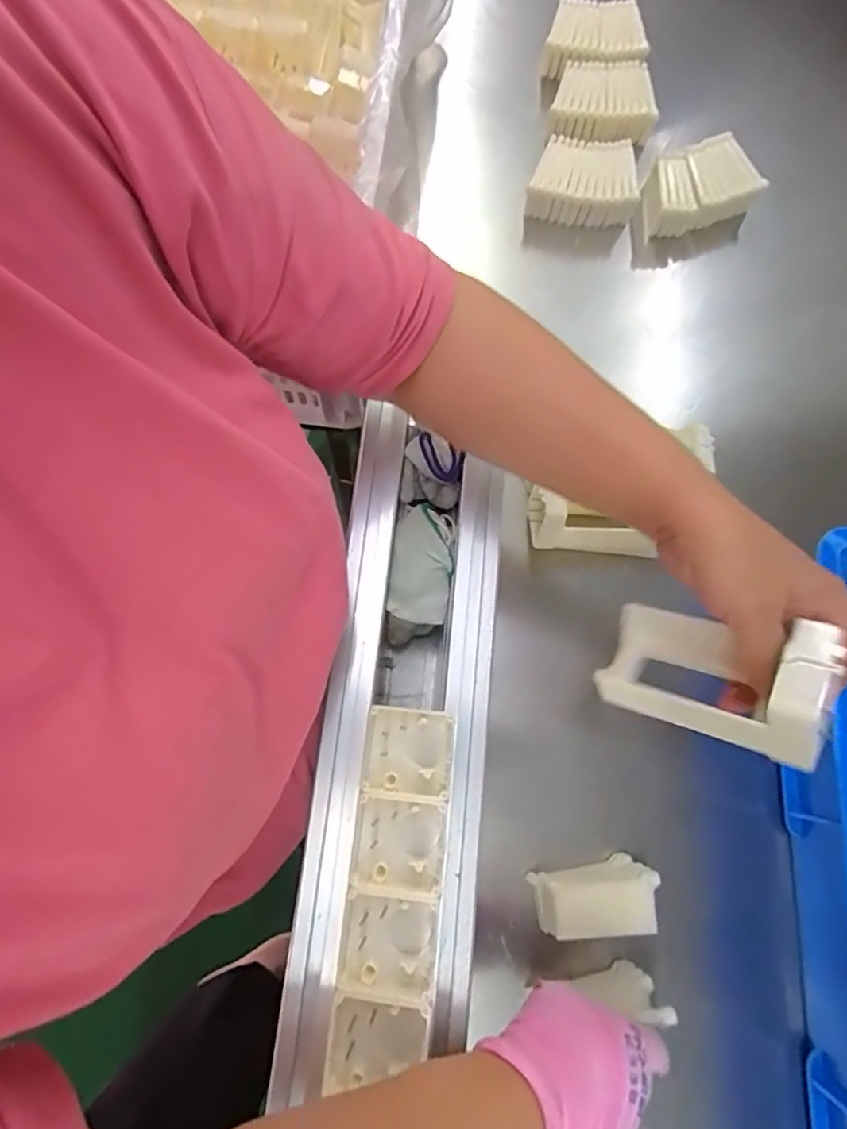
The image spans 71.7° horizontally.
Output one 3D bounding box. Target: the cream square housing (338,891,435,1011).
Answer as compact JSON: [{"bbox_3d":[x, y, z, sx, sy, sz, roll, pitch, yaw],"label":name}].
[{"bbox_3d":[-0.020,0.211,0.324,0.049,0.013,0.051,7,75,0],"label":"cream square housing"}]

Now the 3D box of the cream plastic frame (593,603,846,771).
[{"bbox_3d":[0.143,0.059,0.294,0.050,0.111,0.057,43,75,-26],"label":"cream plastic frame"}]

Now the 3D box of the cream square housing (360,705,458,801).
[{"bbox_3d":[-0.009,0.113,0.353,0.049,0.019,0.048,6,75,-1],"label":"cream square housing"}]

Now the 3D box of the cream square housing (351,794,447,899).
[{"bbox_3d":[-0.014,0.162,0.340,0.048,0.017,0.048,7,75,0],"label":"cream square housing"}]

